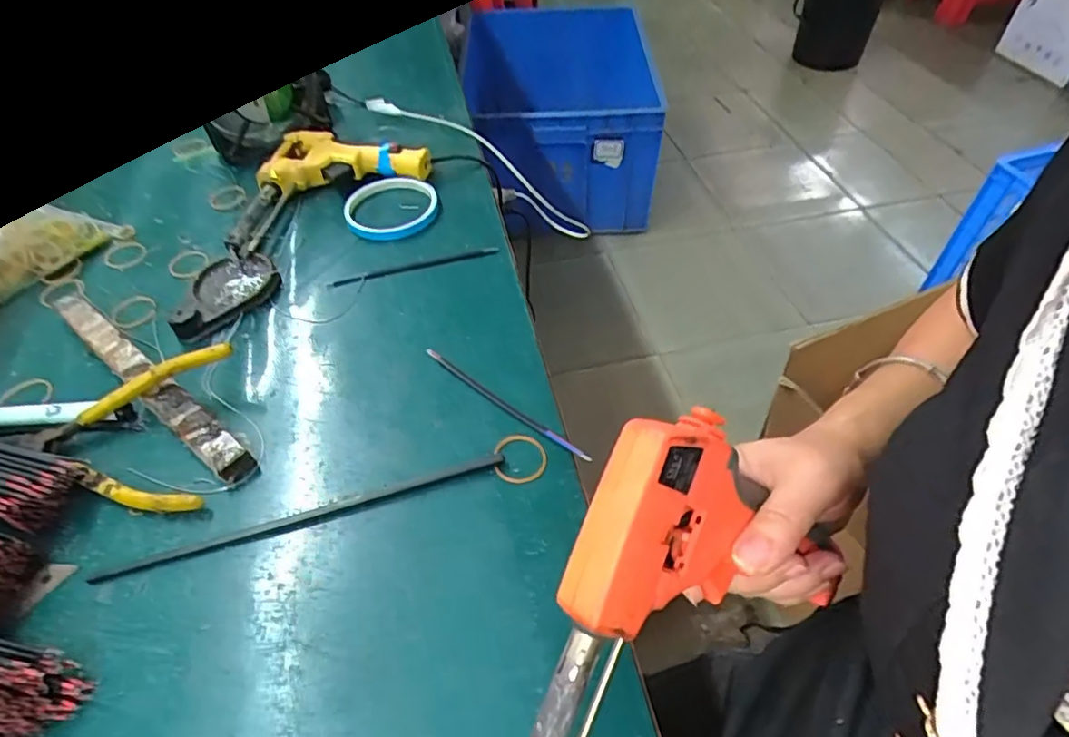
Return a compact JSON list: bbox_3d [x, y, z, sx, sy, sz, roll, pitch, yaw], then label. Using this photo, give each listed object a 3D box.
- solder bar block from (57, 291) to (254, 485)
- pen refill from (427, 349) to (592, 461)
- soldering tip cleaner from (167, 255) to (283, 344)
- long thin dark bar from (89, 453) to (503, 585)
[{"bbox_3d":[-0.269,0.007,0.405,0.223,0.029,0.022,30,57,26],"label":"solder bar block"},{"bbox_3d":[-0.022,0.022,0.389,0.140,0.004,0.009,30,57,26],"label":"pen refill"},{"bbox_3d":[-0.249,-0.063,0.461,0.085,0.022,0.061,-36,57,-25],"label":"soldering tip cleaner"},{"bbox_3d":[-0.131,0.085,0.343,0.230,0.004,0.008,-15,51,-10],"label":"long thin dark bar"}]

